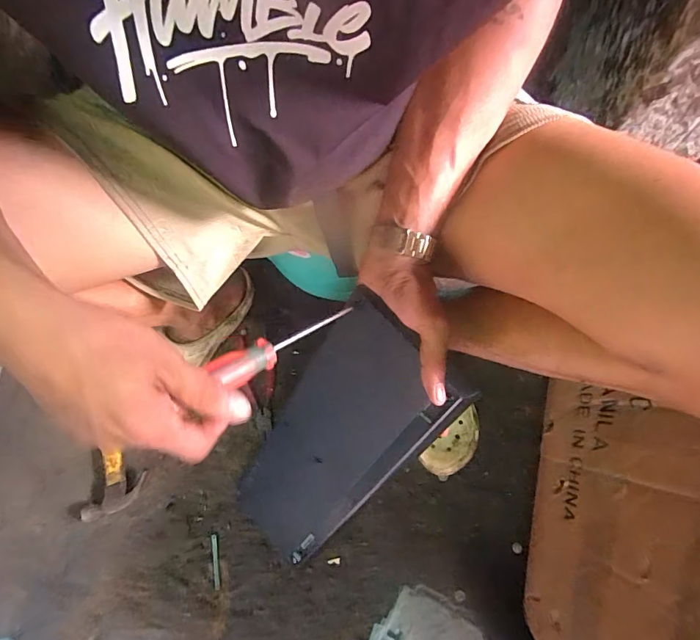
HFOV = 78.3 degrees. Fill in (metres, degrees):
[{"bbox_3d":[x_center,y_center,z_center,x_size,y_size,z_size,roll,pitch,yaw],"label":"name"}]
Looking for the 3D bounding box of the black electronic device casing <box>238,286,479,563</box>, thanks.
[{"bbox_3d":[-0.027,0.153,0.482,0.139,0.021,0.400,38,124,10],"label":"black electronic device casing"}]

